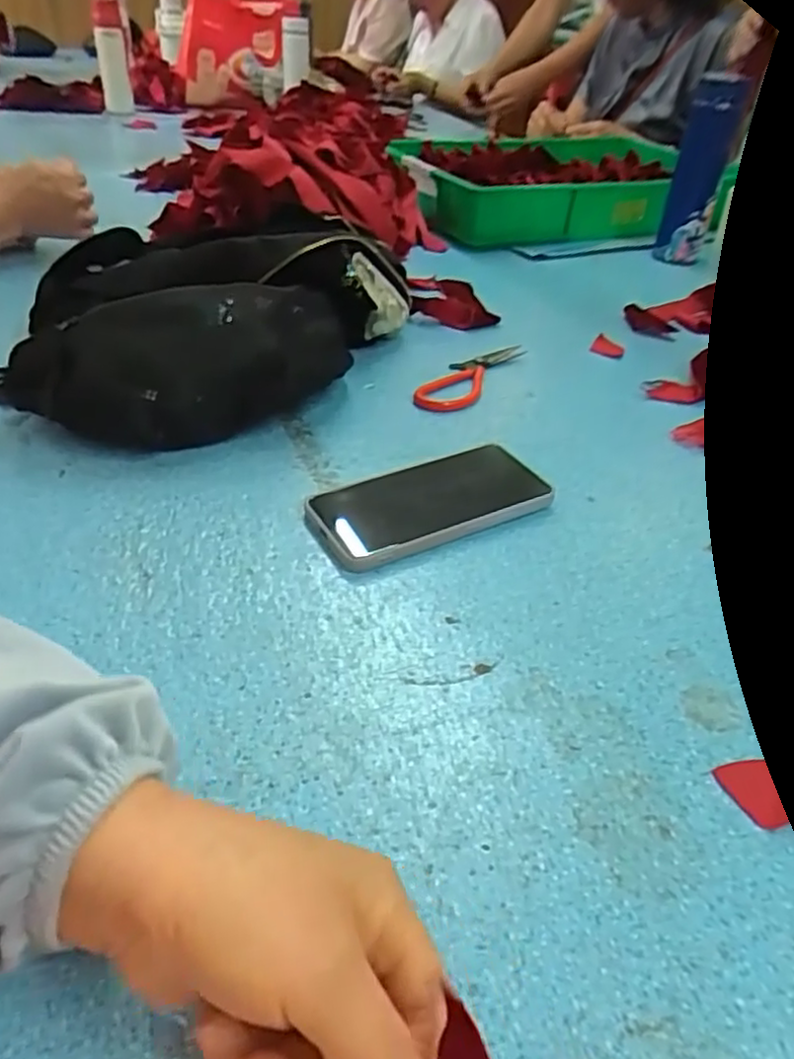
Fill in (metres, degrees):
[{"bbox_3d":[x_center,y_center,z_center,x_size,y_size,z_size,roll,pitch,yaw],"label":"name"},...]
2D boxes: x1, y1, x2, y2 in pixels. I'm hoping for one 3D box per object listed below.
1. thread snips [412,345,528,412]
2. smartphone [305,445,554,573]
[{"bbox_3d":[0.069,-0.147,0.655,0.050,0.008,0.159,21,42,22],"label":"thread snips"},{"bbox_3d":[0.021,-0.020,0.480,0.160,0.015,0.083,-17,42,-22],"label":"smartphone"}]

